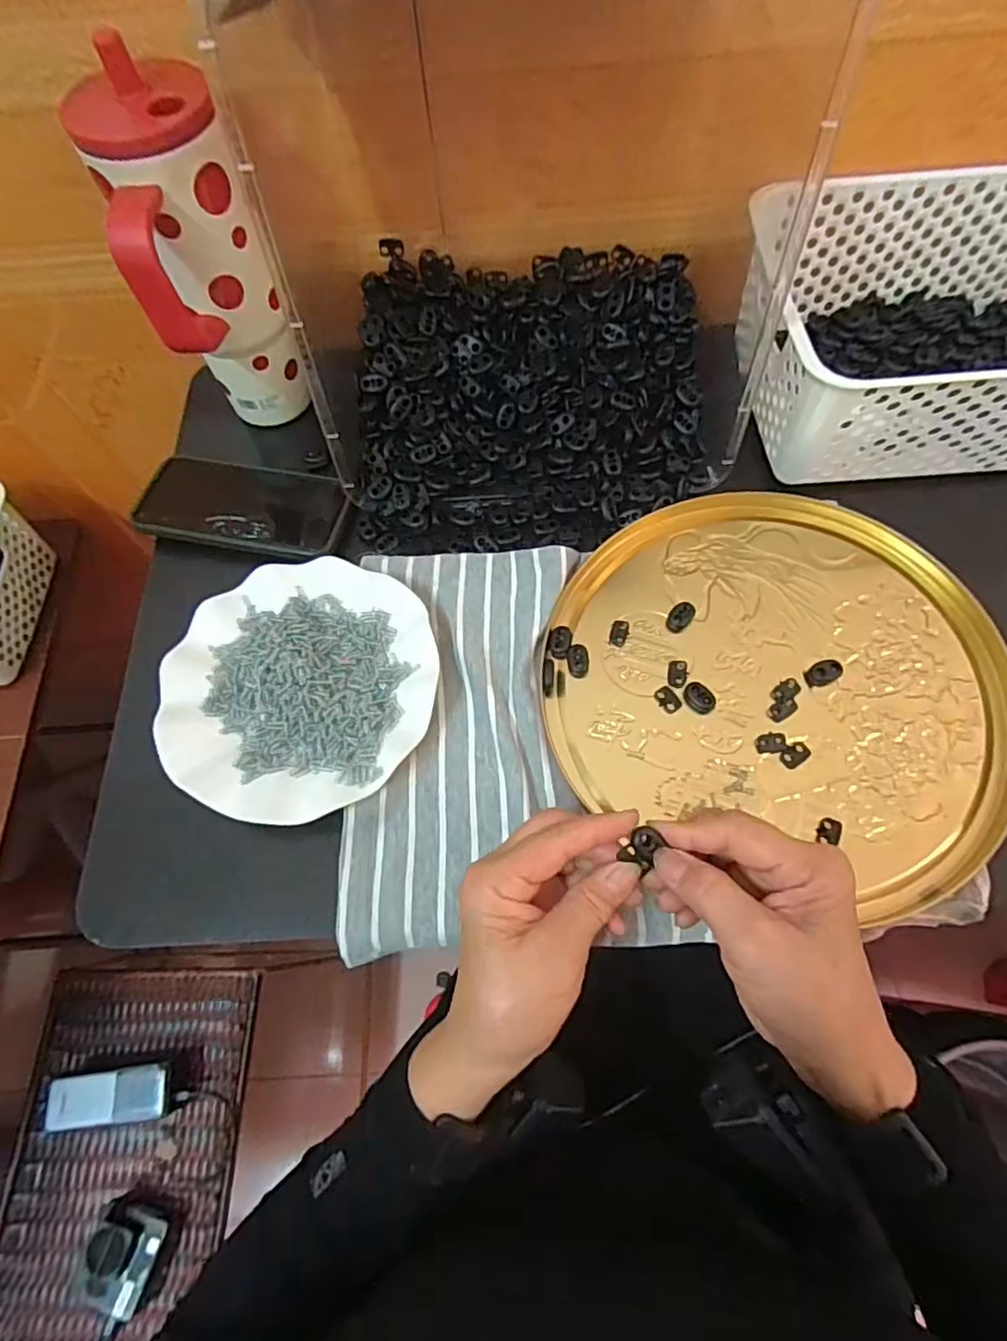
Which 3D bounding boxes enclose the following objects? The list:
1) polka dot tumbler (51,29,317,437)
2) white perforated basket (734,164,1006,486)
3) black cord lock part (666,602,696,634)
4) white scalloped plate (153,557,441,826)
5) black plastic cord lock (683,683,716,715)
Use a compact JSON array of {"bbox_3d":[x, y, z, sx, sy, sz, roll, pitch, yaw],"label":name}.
[{"bbox_3d":[-0.194,-0.262,0.429,0.080,0.209,0.106,-20,68,-6],"label":"polka dot tumbler"},{"bbox_3d":[0.334,-0.255,0.459,0.295,0.100,0.201,-2,67,2],"label":"white perforated basket"},{"bbox_3d":[0.123,-0.038,0.436,0.014,0.004,0.026,37,74,16],"label":"black cord lock part"},{"bbox_3d":[-0.134,0.009,0.423,0.175,0.021,0.180,-1,67,2],"label":"white scalloped plate"},{"bbox_3d":[0.130,0.018,0.415,0.018,0.004,0.022,-43,72,-14],"label":"black plastic cord lock"}]

